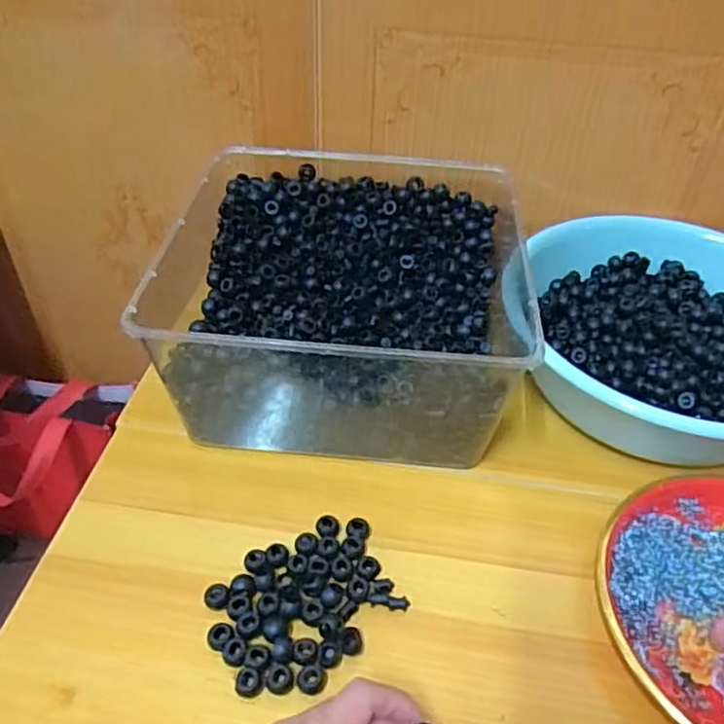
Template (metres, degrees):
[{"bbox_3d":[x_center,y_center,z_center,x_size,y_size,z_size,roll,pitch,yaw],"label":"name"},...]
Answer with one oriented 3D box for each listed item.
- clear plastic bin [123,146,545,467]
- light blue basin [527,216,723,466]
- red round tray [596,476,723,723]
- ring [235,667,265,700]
[{"bbox_3d":[-0.019,-0.061,0.622,0.321,0.138,0.292,3,42,0],"label":"clear plastic bin"},{"bbox_3d":[0.295,-0.027,0.621,0.252,0.101,0.240,1,42,-1],"label":"light blue basin"},{"bbox_3d":[0.266,0.169,0.452,0.208,0.035,0.201,1,42,-1],"label":"red round tray"},{"bbox_3d":[-0.072,0.207,0.427,0.017,0.008,0.017,1,42,-1],"label":"ring"}]

